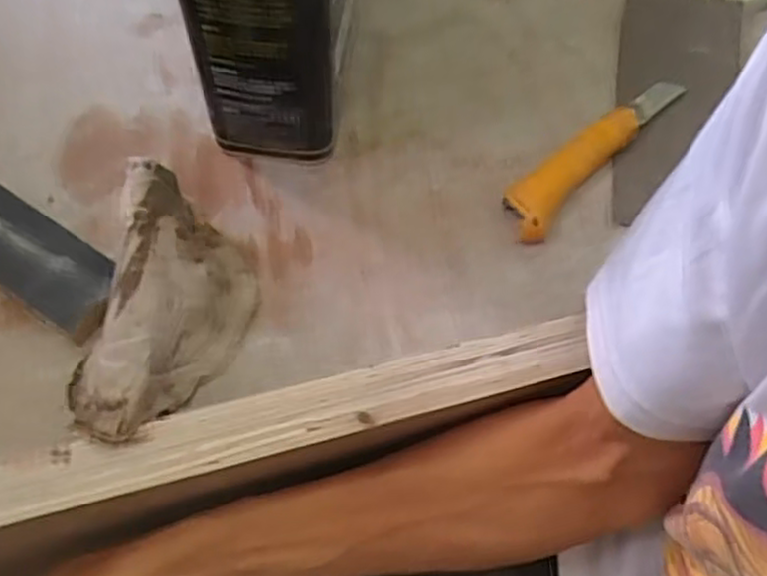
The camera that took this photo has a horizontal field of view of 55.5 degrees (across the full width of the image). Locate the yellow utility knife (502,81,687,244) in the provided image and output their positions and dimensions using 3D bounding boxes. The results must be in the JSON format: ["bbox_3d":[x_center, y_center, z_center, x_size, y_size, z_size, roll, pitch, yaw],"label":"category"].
[{"bbox_3d":[0.151,-0.102,0.521,0.036,0.021,0.184,41,69,16],"label":"yellow utility knife"}]

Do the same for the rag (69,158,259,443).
[{"bbox_3d":[-0.131,0.013,0.436,0.085,0.059,0.162,13,64,4],"label":"rag"}]

